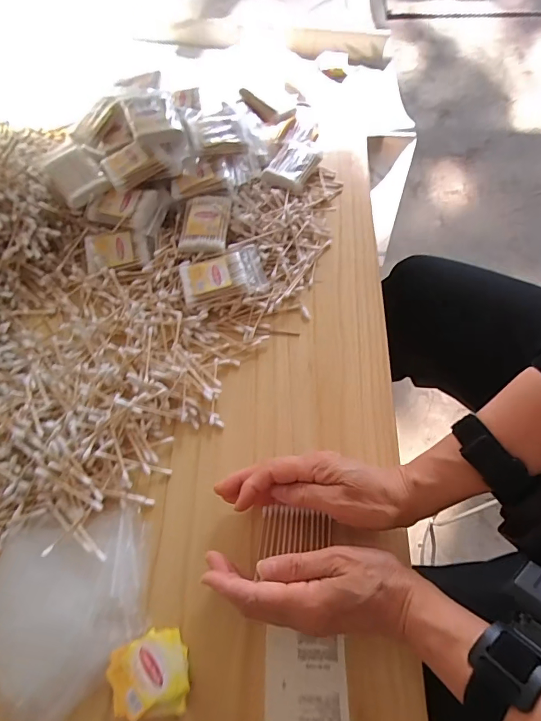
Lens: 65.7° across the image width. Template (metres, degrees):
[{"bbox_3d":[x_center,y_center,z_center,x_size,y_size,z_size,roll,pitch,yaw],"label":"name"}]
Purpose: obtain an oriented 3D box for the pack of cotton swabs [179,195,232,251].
[{"bbox_3d":[-0.078,-0.164,0.505,0.058,0.023,0.073,6,77,5],"label":"pack of cotton swabs"}]

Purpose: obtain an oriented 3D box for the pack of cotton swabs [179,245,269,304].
[{"bbox_3d":[-0.054,-0.097,0.480,0.095,0.022,0.061,-10,62,-2],"label":"pack of cotton swabs"}]

